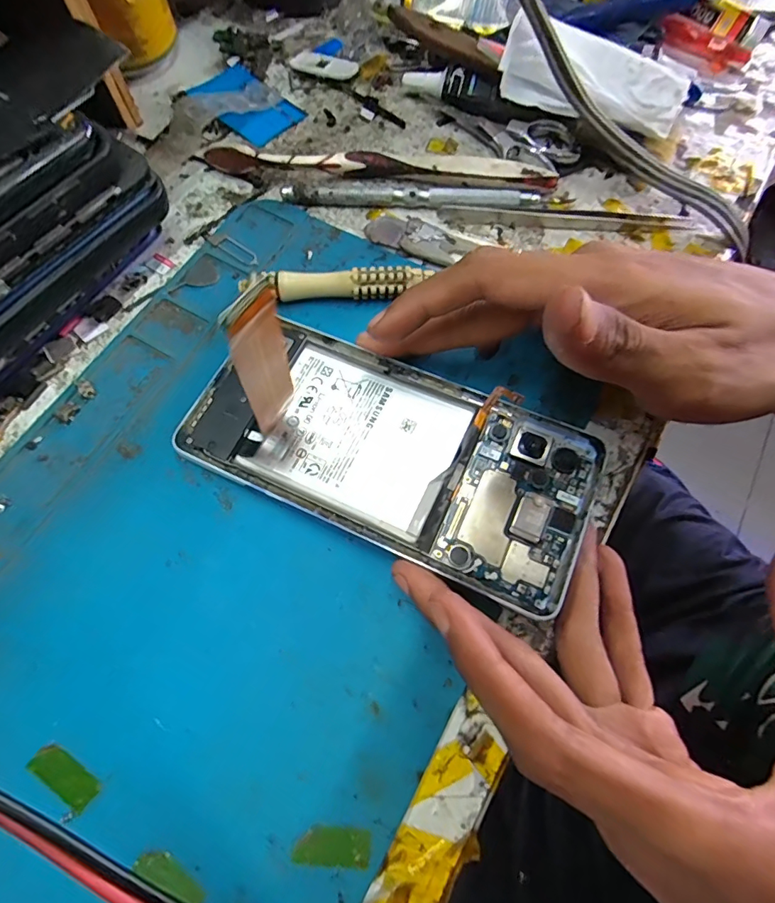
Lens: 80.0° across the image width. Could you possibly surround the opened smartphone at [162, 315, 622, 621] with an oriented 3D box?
[{"bbox_3d":[0.000,-0.003,0.179,0.152,0.007,0.073,24,70,9],"label":"opened smartphone"}]

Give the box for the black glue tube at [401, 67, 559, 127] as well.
[{"bbox_3d":[0.051,-0.200,0.261,0.087,0.018,0.017,33,72,10],"label":"black glue tube"}]

